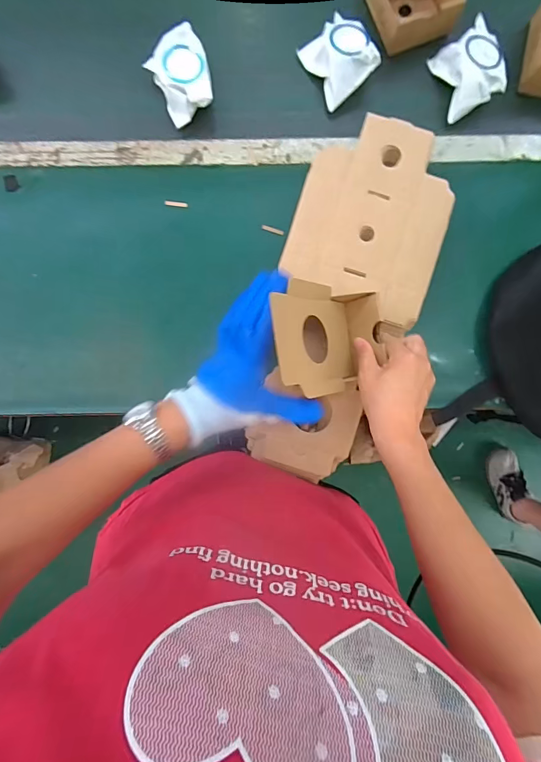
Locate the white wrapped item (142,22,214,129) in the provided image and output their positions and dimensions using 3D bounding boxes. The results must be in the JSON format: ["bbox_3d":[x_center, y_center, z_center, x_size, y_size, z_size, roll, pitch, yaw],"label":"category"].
[{"bbox_3d":[-0.121,-0.423,0.541,0.077,0.042,0.102,-28,88,-2],"label":"white wrapped item"}]

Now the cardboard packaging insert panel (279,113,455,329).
[{"bbox_3d":[0.135,-0.218,0.512,0.190,0.010,0.249,17,88,0],"label":"cardboard packaging insert panel"}]

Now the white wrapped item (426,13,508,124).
[{"bbox_3d":[0.283,-0.438,0.551,0.077,0.045,0.109,-16,88,-1],"label":"white wrapped item"}]

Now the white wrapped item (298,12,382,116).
[{"bbox_3d":[0.098,-0.452,0.548,0.079,0.053,0.099,-30,89,-2],"label":"white wrapped item"}]

